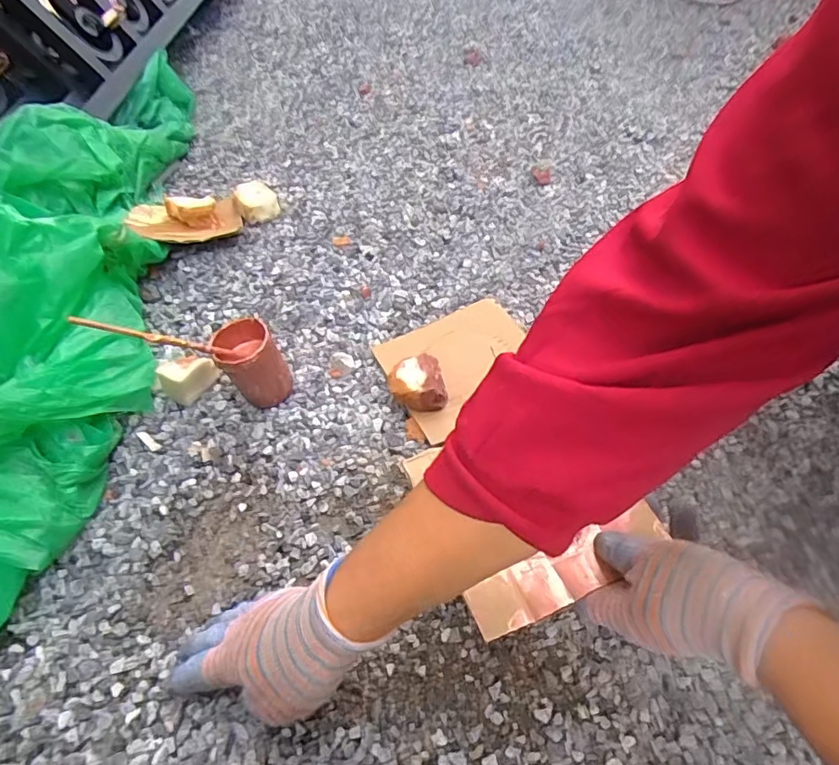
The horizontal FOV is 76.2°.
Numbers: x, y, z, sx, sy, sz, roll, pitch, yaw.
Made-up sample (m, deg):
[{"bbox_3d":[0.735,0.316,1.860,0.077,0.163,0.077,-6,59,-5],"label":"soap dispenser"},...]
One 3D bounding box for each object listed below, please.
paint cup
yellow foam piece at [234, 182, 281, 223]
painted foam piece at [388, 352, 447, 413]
[{"bbox_3d":[-0.164,-0.017,0.527,0.054,0.080,0.054,-2,51,2],"label":"paint cup"},{"bbox_3d":[-0.221,-0.245,0.727,0.055,0.049,0.051,-17,52,-10],"label":"yellow foam piece"},{"bbox_3d":[-0.003,0.004,0.526,0.050,0.037,0.048,-14,52,-8],"label":"painted foam piece"}]

